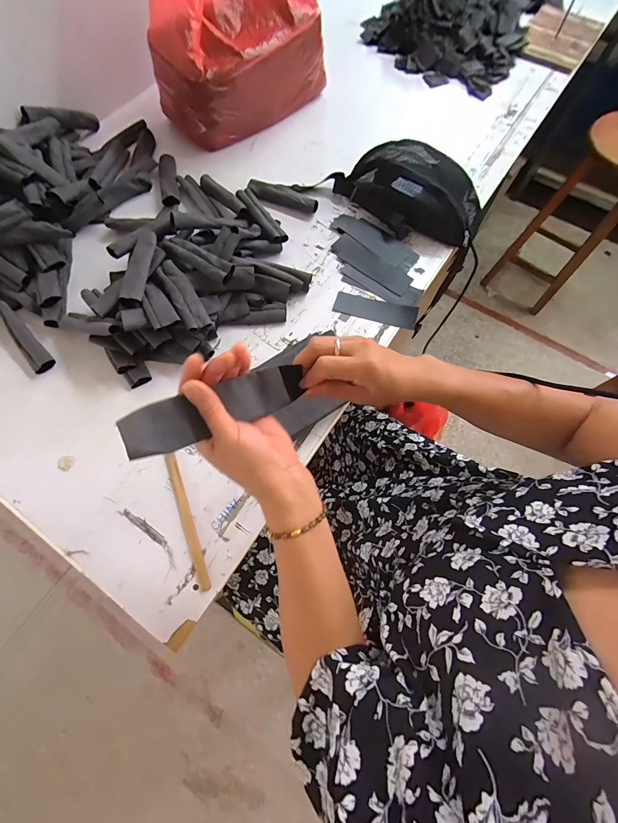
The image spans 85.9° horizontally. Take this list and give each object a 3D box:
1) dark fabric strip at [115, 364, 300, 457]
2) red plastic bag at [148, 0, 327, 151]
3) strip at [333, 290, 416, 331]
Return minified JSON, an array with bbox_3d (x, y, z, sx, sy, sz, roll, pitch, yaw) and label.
[{"bbox_3d":[-0.077,-0.005,0.301,0.167,0.007,0.042,-23,92,-29],"label":"dark fabric strip"},{"bbox_3d":[-0.144,-0.767,0.642,0.174,0.297,0.319,38,74,13],"label":"red plastic bag"},{"bbox_3d":[0.121,-0.186,0.602,0.147,0.009,0.047,15,72,10],"label":"strip"}]

